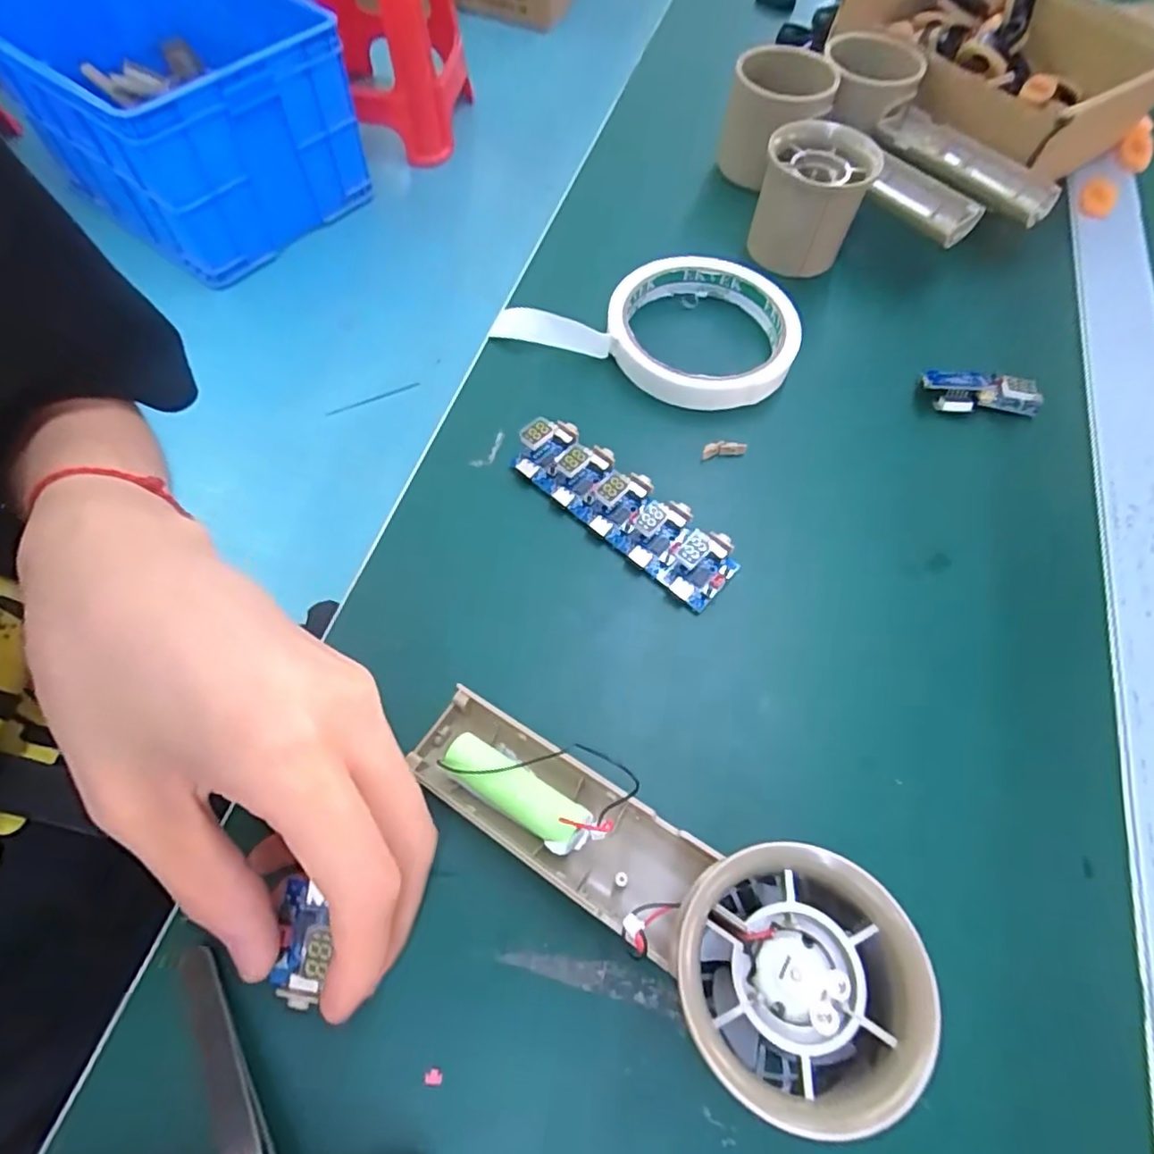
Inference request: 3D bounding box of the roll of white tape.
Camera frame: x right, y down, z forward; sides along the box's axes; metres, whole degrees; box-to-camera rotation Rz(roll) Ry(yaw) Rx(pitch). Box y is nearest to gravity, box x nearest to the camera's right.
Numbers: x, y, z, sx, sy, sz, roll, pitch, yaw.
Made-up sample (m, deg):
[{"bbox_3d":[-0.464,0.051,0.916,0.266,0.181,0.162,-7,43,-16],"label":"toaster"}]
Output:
[{"bbox_3d":[0.042,-0.132,0.316,0.138,0.024,0.093,26,65,10],"label":"roll of white tape"}]

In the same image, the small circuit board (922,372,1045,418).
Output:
[{"bbox_3d":[0.198,-0.090,0.301,0.054,0.012,0.018,8,63,2],"label":"small circuit board"}]

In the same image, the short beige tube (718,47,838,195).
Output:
[{"bbox_3d":[0.121,-0.276,0.371,0.057,0.059,0.061,1,63,-2],"label":"short beige tube"}]

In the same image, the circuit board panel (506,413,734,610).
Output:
[{"bbox_3d":[0.020,-0.030,0.265,0.107,0.019,0.031,38,68,16],"label":"circuit board panel"}]

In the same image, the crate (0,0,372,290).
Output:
[{"bbox_3d":[-0.839,-1.002,1.283,0.650,0.334,0.427,37,67,15],"label":"crate"}]

